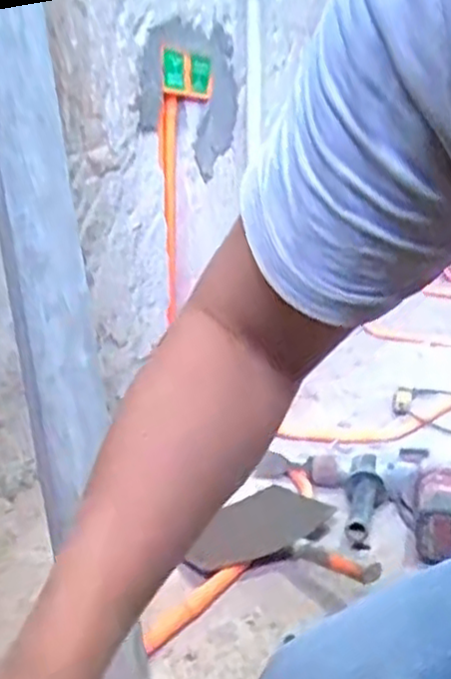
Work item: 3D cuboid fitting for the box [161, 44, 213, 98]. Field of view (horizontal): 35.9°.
[{"bbox_3d":[-0.079,-0.542,1.416,0.030,0.084,0.157,8,14,29],"label":"box"}]

